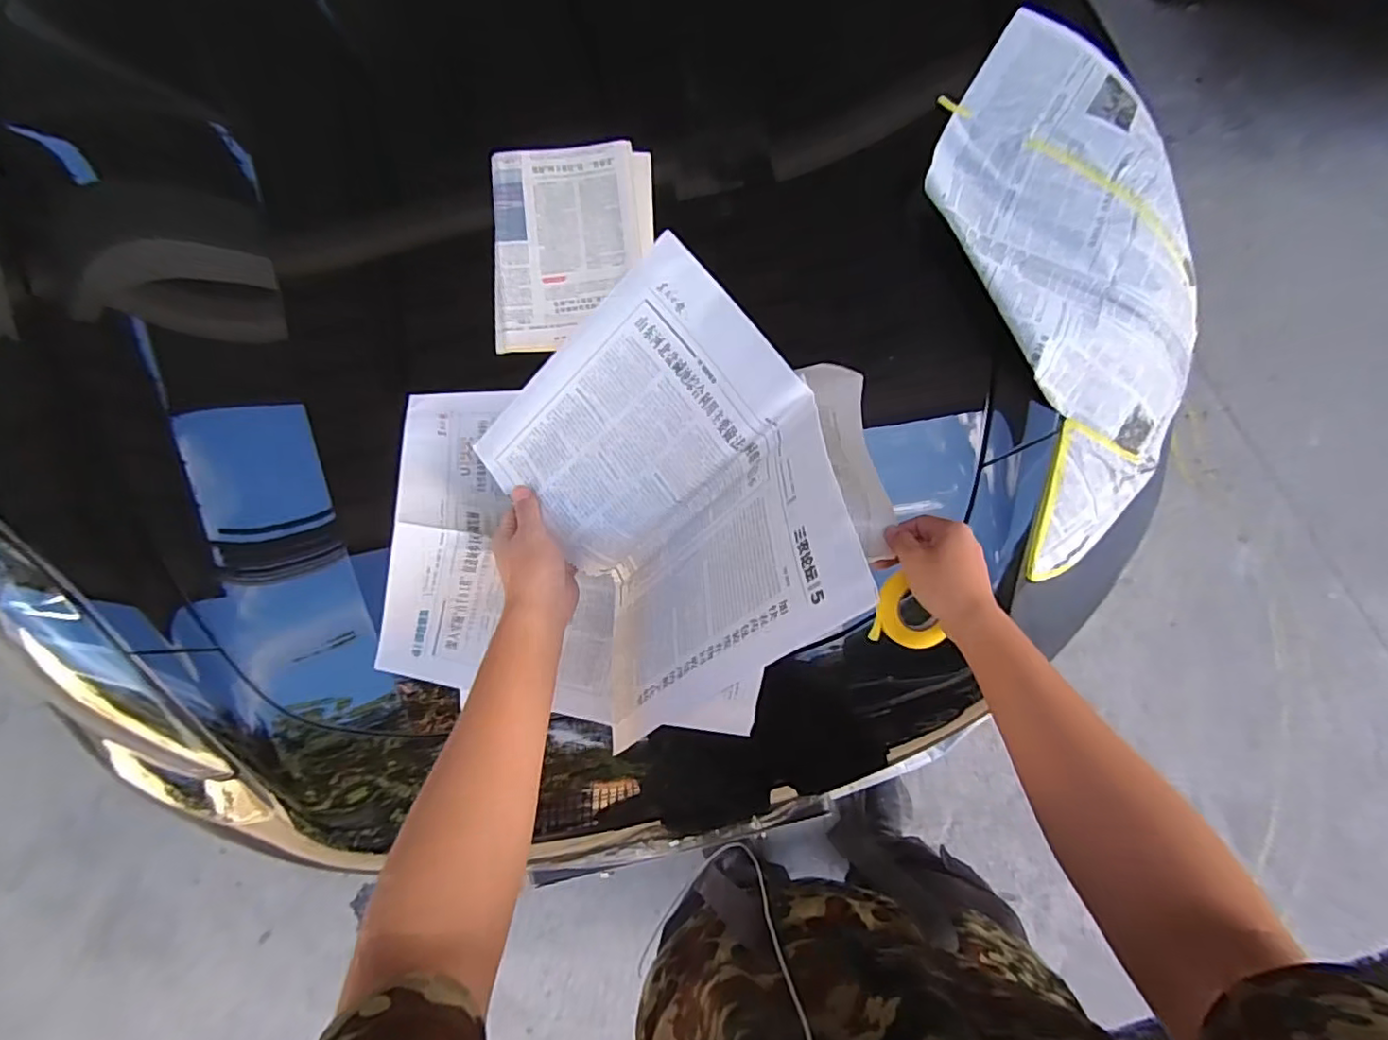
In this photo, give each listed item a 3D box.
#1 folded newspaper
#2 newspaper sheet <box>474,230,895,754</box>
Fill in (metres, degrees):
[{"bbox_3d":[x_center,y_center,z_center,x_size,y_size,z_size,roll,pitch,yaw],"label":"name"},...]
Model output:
[{"bbox_3d":[-0.151,-0.350,0.757,0.198,0.013,0.268,-4,82,-3],"label":"folded newspaper"},{"bbox_3d":[-0.022,-0.024,0.499,0.263,0.080,0.337,-37,62,26],"label":"newspaper sheet"}]

